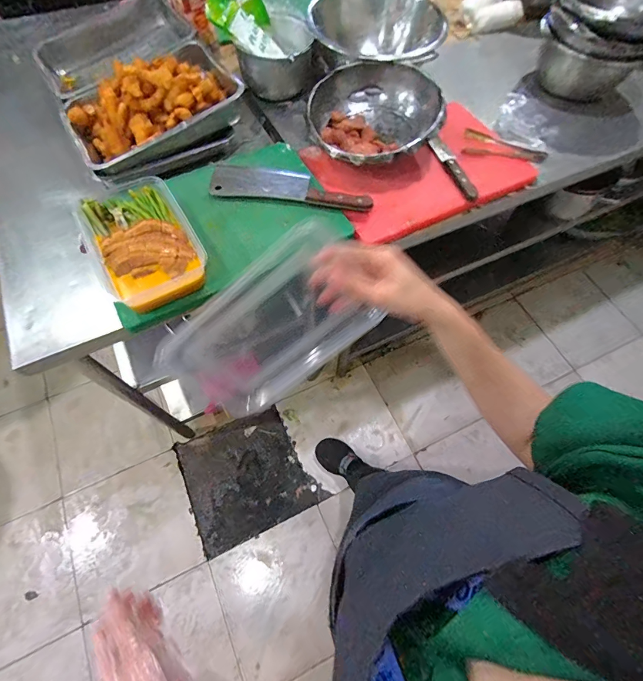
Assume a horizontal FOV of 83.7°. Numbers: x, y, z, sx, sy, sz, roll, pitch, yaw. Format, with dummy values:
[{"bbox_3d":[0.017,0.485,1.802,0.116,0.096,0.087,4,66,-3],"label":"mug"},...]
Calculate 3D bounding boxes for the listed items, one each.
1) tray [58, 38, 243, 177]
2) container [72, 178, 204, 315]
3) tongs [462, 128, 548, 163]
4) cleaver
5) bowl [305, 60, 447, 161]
[{"bbox_3d":[-0.358,-0.501,0.740,0.333,0.085,0.237,-33,69,-15],"label":"tray"},{"bbox_3d":[-0.307,-0.173,0.611,0.161,0.052,0.236,-28,68,-14],"label":"container"},{"bbox_3d":[0.416,-0.448,0.821,0.182,0.026,0.086,7,64,2],"label":"tongs"},{"bbox_3d":[-0.060,-0.304,0.708,0.316,0.031,0.073,10,65,4],"label":"cleaver"},{"bbox_3d":[0.110,-0.463,0.760,0.262,0.094,0.271,0,64,-1],"label":"bowl"}]

